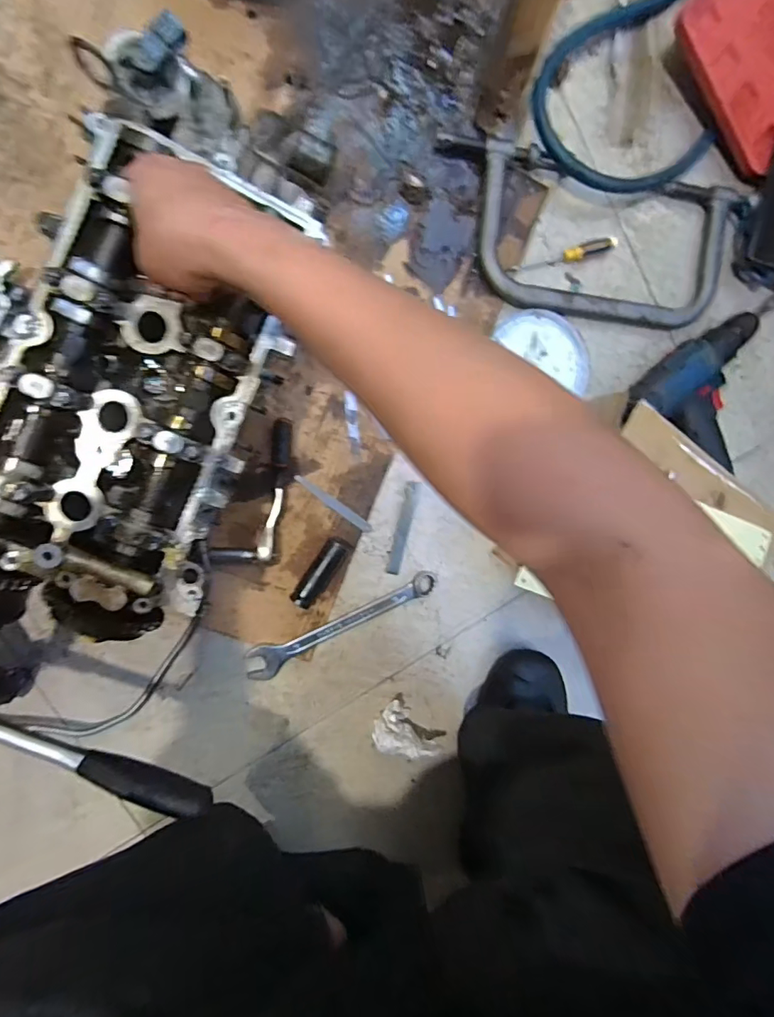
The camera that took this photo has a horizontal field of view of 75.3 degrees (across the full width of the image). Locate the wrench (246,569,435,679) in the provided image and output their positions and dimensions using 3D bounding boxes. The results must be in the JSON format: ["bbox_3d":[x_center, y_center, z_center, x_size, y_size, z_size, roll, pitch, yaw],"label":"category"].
[{"bbox_3d":[-0.046,0.126,0.548,0.224,0.018,0.033,-25,97,-6],"label":"wrench"}]

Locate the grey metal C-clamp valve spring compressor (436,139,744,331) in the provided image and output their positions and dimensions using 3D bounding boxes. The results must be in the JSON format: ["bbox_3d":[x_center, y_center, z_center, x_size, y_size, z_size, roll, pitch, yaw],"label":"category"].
[{"bbox_3d":[0.229,-0.299,0.551,0.334,0.024,0.169,6,93,-8],"label":"grey metal C-clamp valve spring compressor"}]

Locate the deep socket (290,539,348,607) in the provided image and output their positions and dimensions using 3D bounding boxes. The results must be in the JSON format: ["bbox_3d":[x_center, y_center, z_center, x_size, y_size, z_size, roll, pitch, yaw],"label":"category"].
[{"bbox_3d":[-0.072,0.069,0.534,0.023,0.024,0.077,35,89,-9],"label":"deep socket"}]

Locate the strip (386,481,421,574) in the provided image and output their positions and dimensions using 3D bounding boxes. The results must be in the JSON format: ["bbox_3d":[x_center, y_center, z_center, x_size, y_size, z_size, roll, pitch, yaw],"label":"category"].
[{"bbox_3d":[0.019,0.022,0.557,0.016,0.004,0.104,14,92,-9],"label":"strip"}]

